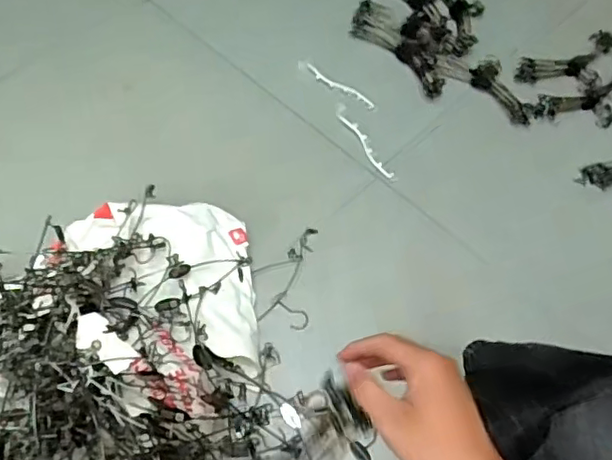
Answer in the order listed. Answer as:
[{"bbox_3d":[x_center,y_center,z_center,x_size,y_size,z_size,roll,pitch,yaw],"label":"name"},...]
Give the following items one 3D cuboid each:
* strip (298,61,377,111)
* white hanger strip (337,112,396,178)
[{"bbox_3d":[0.072,-0.332,1.365,0.218,0.004,0.031,35,64,16],"label":"strip"},{"bbox_3d":[0.128,-0.183,1.270,0.028,0.009,0.194,-24,64,-15],"label":"white hanger strip"}]

